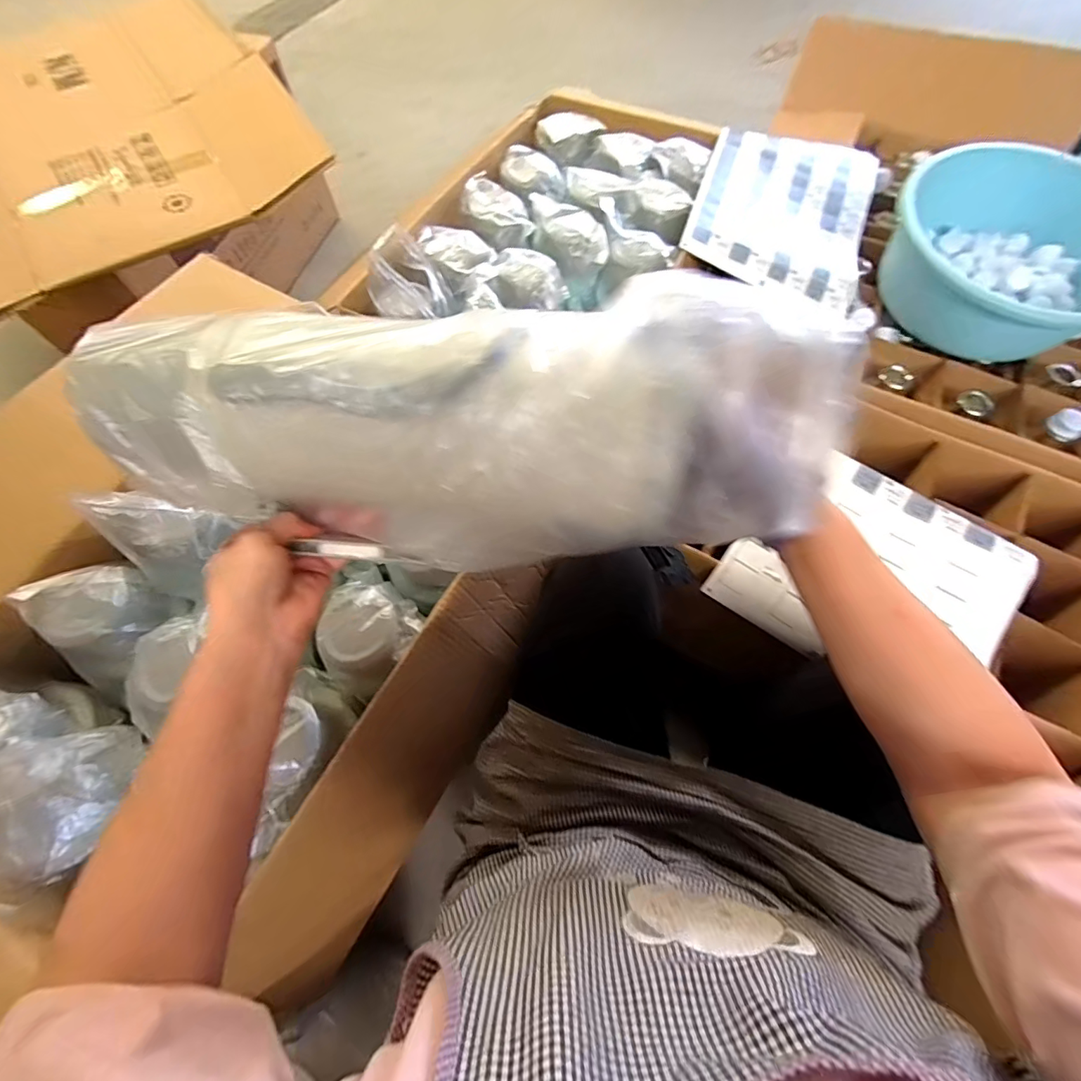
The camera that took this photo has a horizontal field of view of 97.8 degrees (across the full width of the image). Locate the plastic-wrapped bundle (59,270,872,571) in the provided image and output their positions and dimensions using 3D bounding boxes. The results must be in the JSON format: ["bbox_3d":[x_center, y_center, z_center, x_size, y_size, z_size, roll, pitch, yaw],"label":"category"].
[{"bbox_3d":[-0.054,-0.069,0.295,0.429,0.140,0.113,3,66,6],"label":"plastic-wrapped bundle"}]

